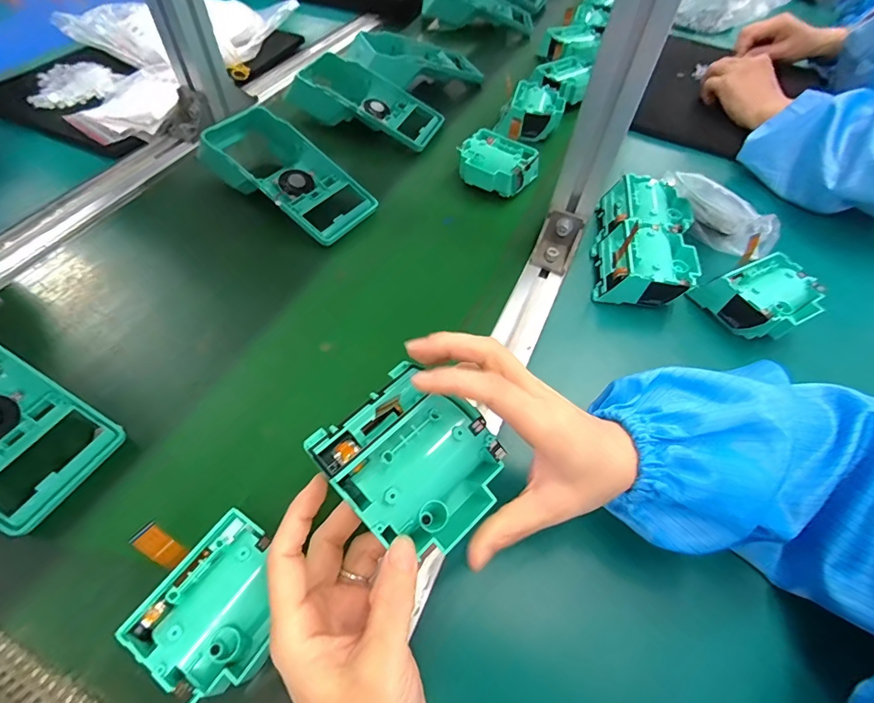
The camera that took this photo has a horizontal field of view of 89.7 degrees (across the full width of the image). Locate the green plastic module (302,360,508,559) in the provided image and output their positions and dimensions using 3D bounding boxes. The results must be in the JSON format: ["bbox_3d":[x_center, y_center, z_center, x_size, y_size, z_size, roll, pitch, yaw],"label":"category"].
[{"bbox_3d":[-0.014,0.054,0.217,0.083,0.042,0.076,40,62,22],"label":"green plastic module"}]

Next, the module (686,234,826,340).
[{"bbox_3d":[0.278,-0.047,0.385,0.071,0.047,0.078,-22,59,-18],"label":"module"}]

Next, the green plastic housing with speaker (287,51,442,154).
[{"bbox_3d":[-0.085,-0.306,0.540,0.175,0.045,0.091,18,56,8],"label":"green plastic housing with speaker"}]

